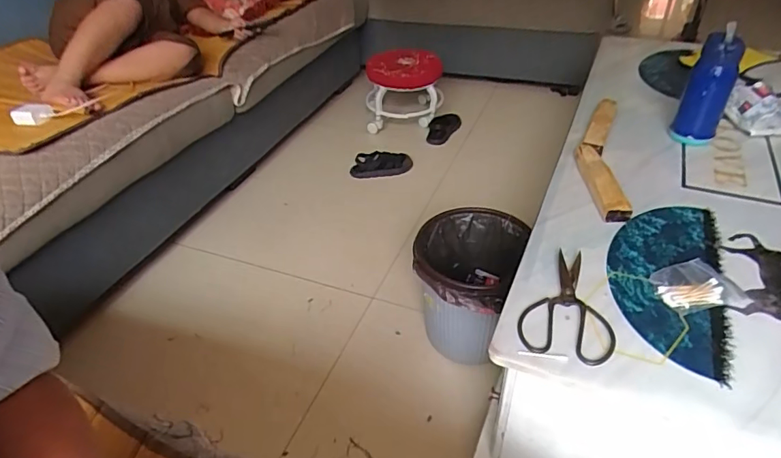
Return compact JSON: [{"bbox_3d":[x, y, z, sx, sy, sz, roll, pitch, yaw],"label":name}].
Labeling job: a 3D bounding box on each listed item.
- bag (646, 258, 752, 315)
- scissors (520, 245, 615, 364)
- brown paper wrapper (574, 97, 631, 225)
[{"bbox_3d":[0.422,0.078,0.676,0.109,0.013,0.086,-8,40,-5],"label":"bag"},{"bbox_3d":[0.239,0.096,0.662,0.115,0.008,0.192,8,41,14],"label":"scissors"},{"bbox_3d":[0.405,-0.159,0.943,0.082,0.029,0.430,9,41,14],"label":"brown paper wrapper"}]

